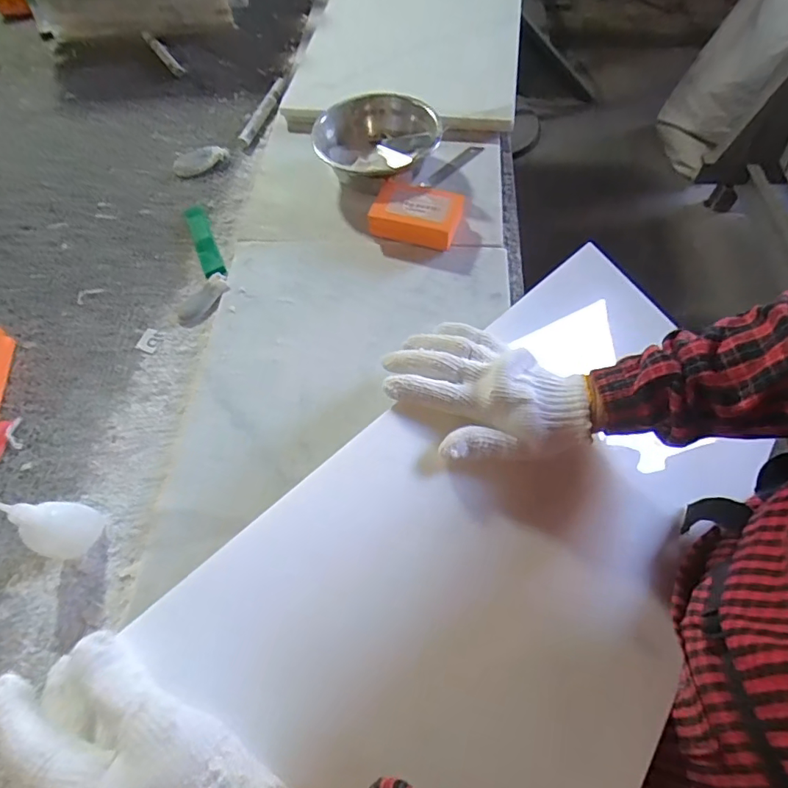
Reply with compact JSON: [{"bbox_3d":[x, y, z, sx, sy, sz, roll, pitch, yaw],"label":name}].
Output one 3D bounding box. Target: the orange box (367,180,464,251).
[{"bbox_3d":[0.027,-0.200,0.558,0.098,0.035,0.065,19,63,15],"label":"orange box"}]

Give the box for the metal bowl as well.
[{"bbox_3d":[-0.017,-0.302,0.604,0.138,0.060,0.137,-1,63,2],"label":"metal bowl"}]

